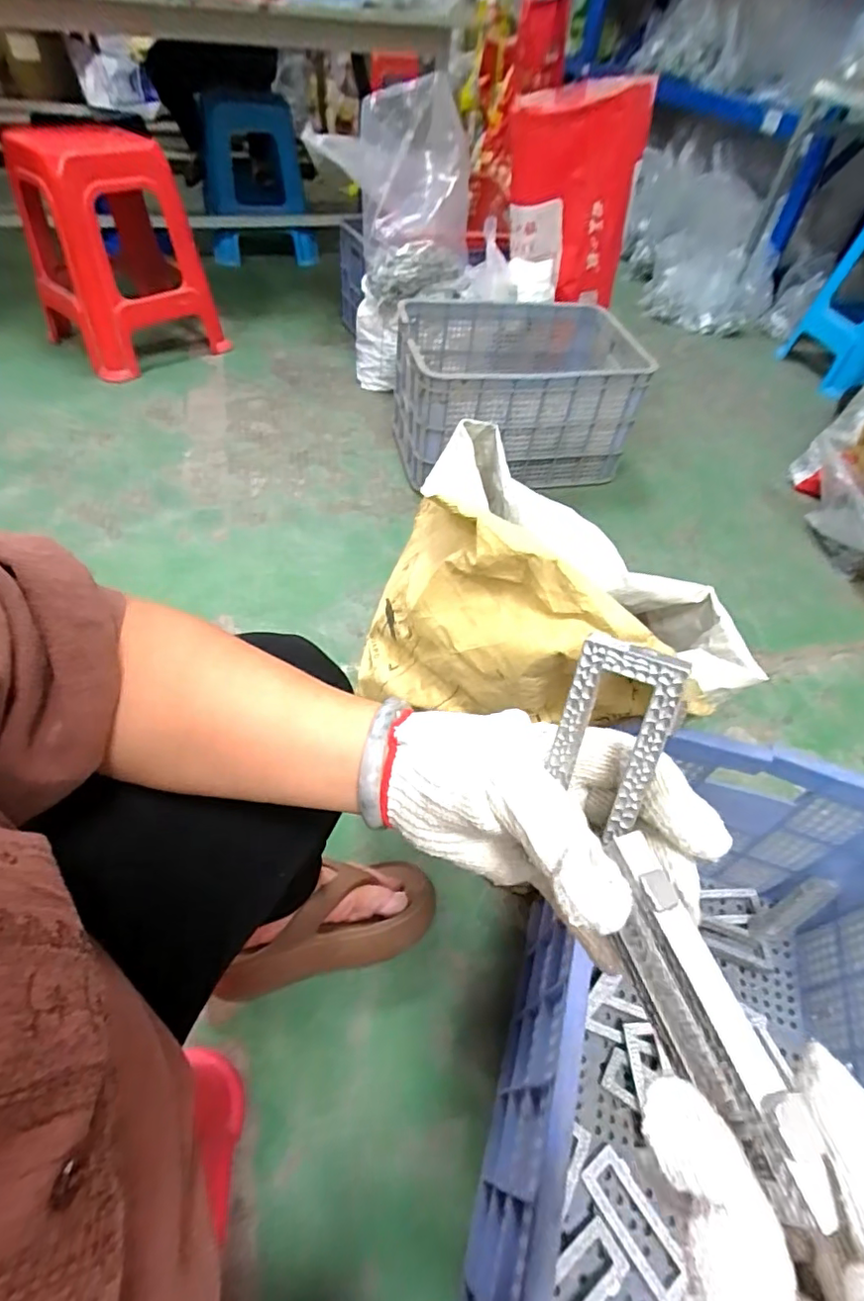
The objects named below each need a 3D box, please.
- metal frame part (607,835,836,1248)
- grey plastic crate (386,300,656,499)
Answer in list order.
[{"bbox_3d":[0.091,0.122,0.193,0.012,0.041,0.108,-13,53,-15],"label":"metal frame part"},{"bbox_3d":[0.199,-0.610,1.357,0.545,0.280,0.369,-7,51,-10],"label":"grey plastic crate"}]

